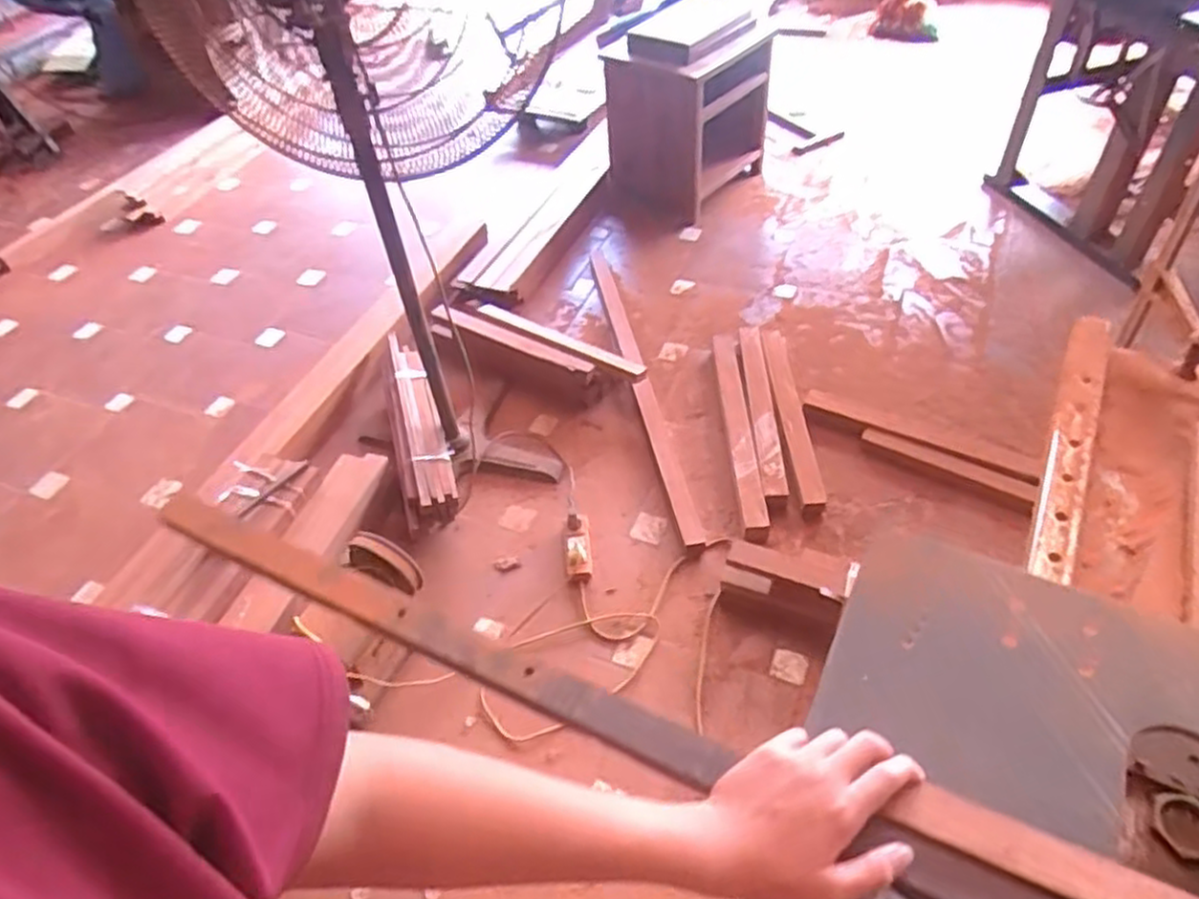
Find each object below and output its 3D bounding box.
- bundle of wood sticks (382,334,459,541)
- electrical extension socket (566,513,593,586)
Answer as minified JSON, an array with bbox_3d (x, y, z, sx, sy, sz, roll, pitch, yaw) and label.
[{"bbox_3d":[-0.455,-0.059,1.887,0.128,0.140,0.599,-14,48,-10],"label":"bundle of wood sticks"},{"bbox_3d":[-0.049,0.219,1.710,0.062,0.061,0.185,-4,47,0],"label":"electrical extension socket"}]

